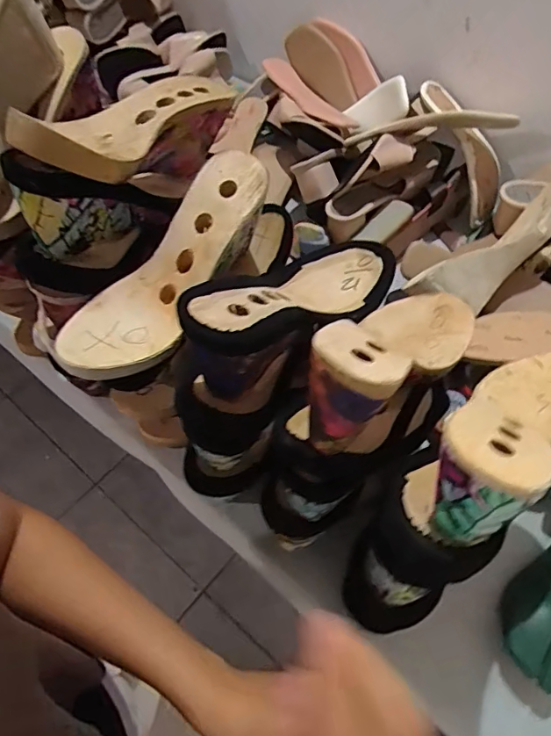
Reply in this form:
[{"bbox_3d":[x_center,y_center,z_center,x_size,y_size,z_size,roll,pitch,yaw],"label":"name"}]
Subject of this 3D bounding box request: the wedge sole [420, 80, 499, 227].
[{"bbox_3d":[0.292,-0.335,0.788,0.063,0.051,0.216,-20,84,-14],"label":"wedge sole"}]

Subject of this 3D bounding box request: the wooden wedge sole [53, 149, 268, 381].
[{"bbox_3d":[-0.090,-0.086,0.434,0.083,0.048,0.234,39,87,21],"label":"wooden wedge sole"}]

